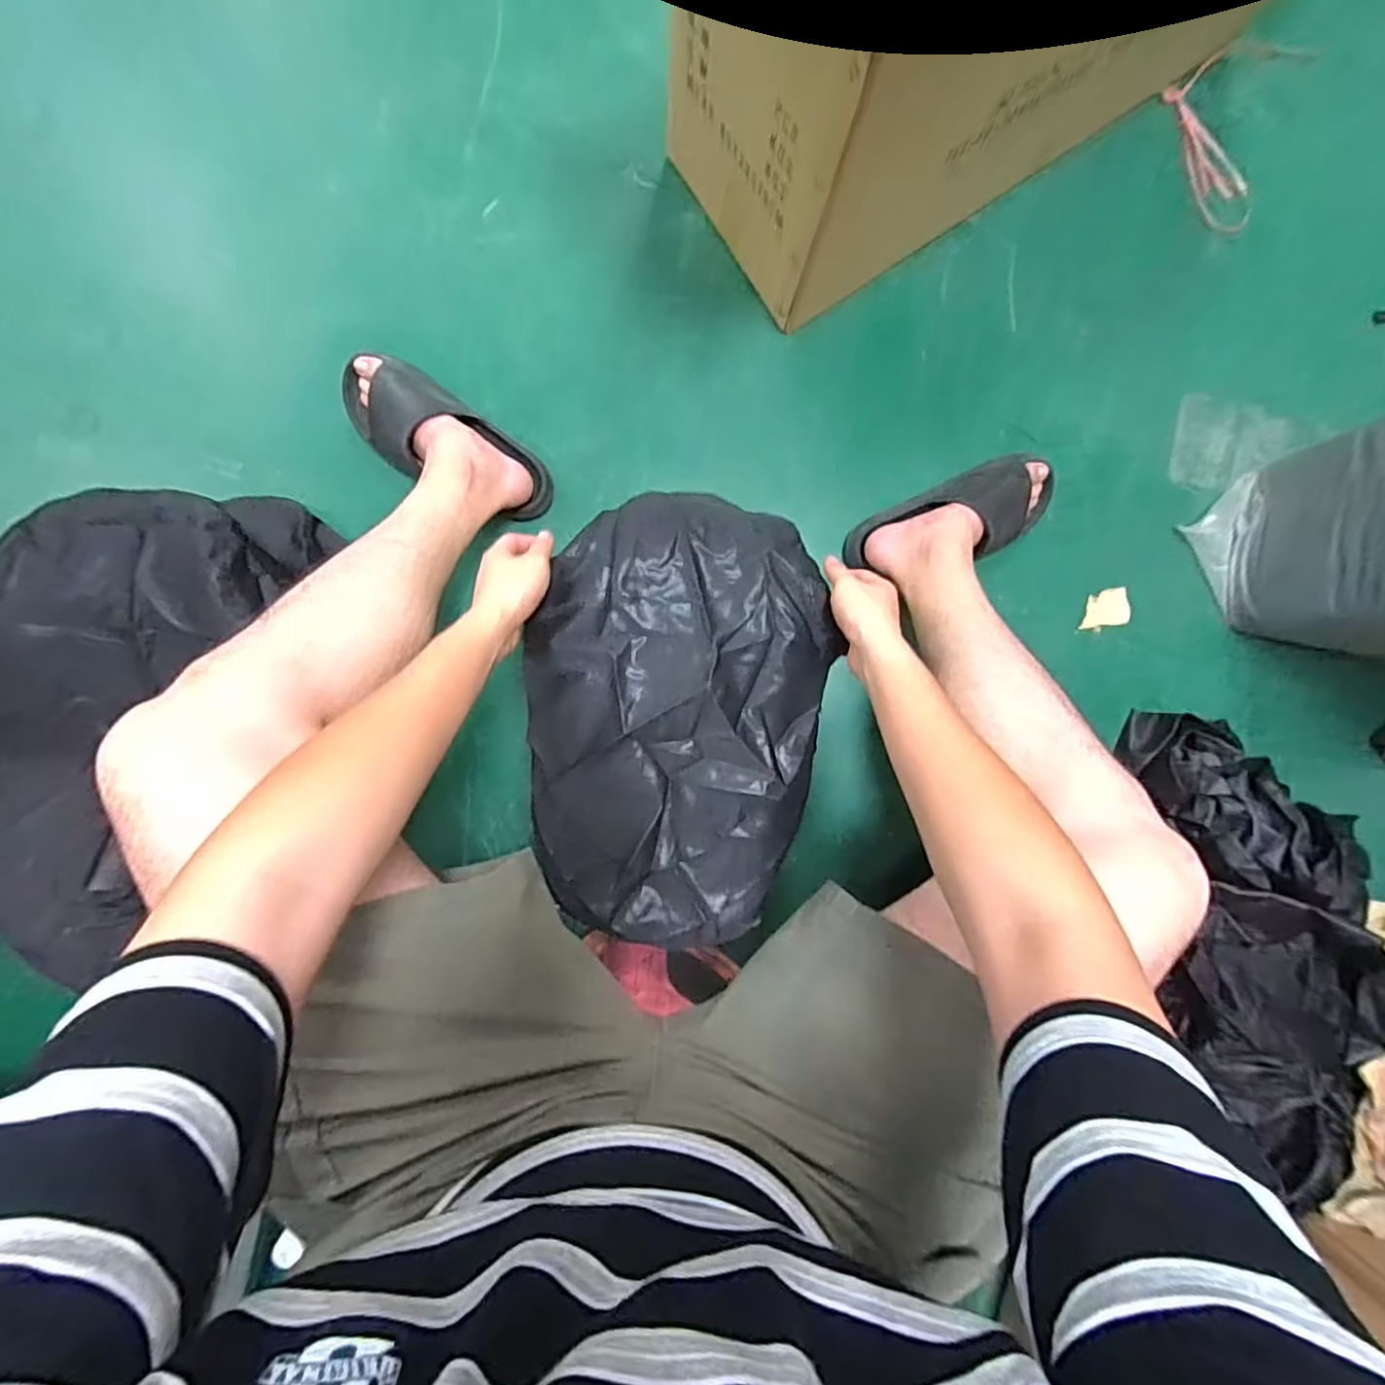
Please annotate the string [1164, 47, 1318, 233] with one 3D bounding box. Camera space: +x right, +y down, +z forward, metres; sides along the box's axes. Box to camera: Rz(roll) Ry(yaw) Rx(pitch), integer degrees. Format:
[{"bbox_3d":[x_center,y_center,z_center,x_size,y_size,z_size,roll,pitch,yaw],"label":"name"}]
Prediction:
[{"bbox_3d":[0.757,-0.784,0.885,0.107,0.032,0.239,-23,91,0],"label":"string"}]

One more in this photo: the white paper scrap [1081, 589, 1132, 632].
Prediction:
[{"bbox_3d":[0.609,-0.122,0.905,0.072,0.008,0.053,-16,91,-3],"label":"white paper scrap"}]

